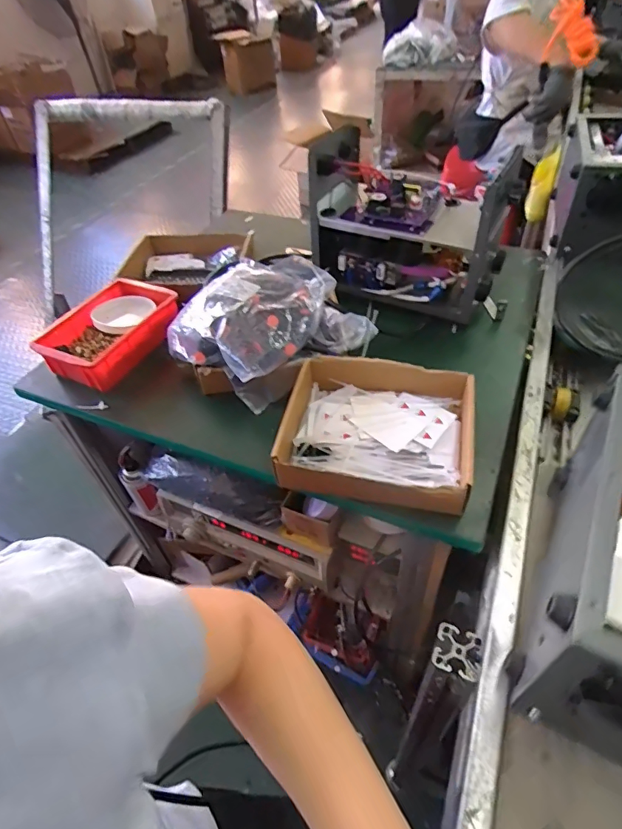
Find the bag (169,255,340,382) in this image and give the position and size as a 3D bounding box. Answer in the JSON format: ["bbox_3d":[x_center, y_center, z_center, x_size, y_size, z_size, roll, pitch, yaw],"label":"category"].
[{"bbox_3d":[-0.083,-0.147,0.658,0.181,0.072,0.245,20,51,23],"label":"bag"}]

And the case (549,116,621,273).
[{"bbox_3d":[0.562,-0.427,0.872,0.170,0.145,0.297,11,48,17],"label":"case"}]

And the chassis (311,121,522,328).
[{"bbox_3d":[0.152,-0.292,0.740,0.294,0.206,0.147,19,51,23],"label":"chassis"}]

